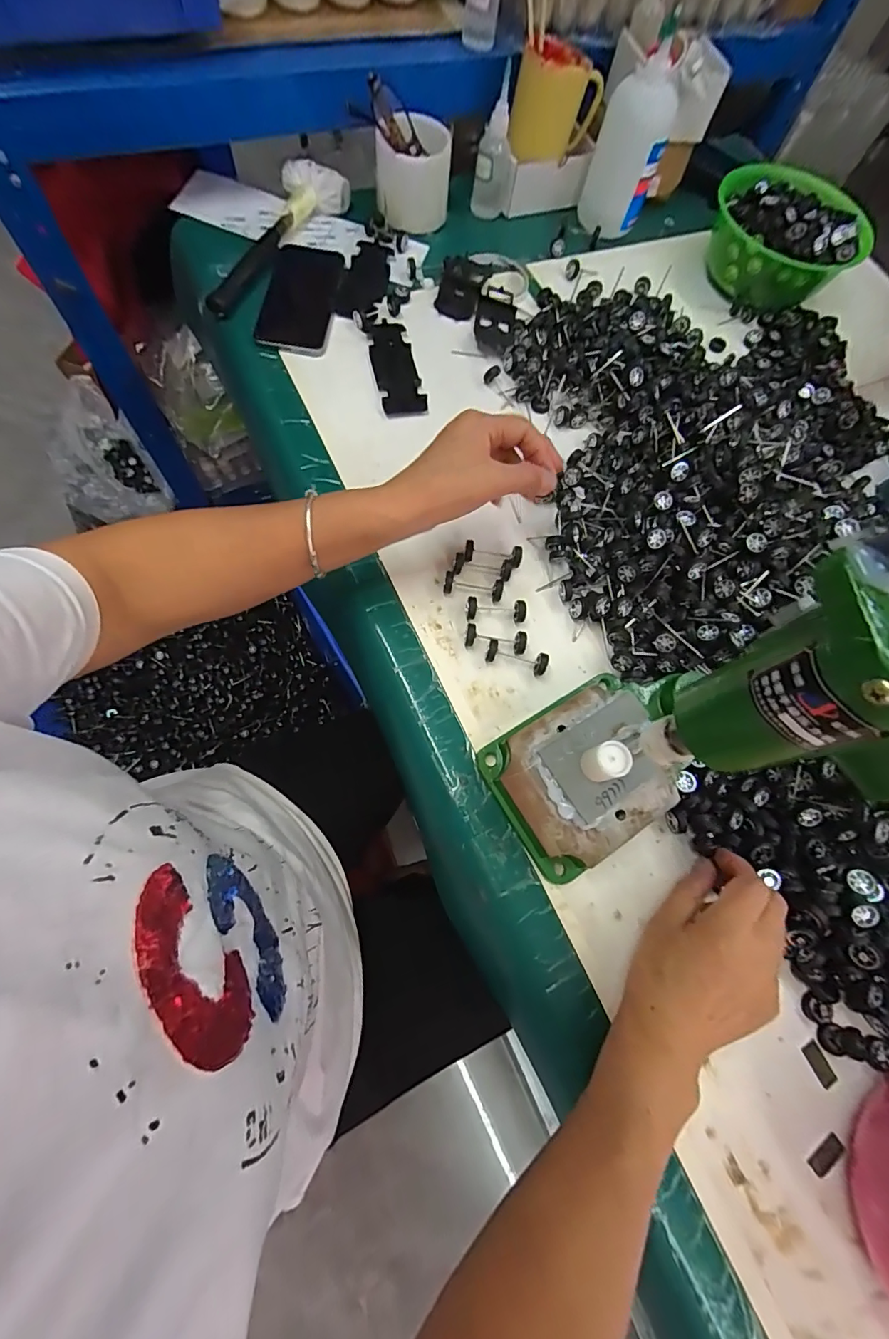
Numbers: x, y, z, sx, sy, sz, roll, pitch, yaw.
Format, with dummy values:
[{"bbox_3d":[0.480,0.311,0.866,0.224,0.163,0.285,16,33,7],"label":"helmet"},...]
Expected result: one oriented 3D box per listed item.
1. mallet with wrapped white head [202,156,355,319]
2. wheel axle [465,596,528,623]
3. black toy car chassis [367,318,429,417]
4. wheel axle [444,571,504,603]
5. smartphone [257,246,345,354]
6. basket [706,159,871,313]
[{"bbox_3d":[-0.204,-0.502,0.543,0.062,0.031,0.253,28,70,3],"label":"mallet with wrapped white head"},{"bbox_3d":[0.047,-0.053,0.418,0.054,0.013,0.019,3,71,-6],"label":"wheel axle"},{"bbox_3d":[-0.054,-0.328,0.506,0.046,0.009,0.128,-11,73,-10],"label":"black toy car chassis"},{"bbox_3d":[0.027,-0.075,0.424,0.055,0.017,0.019,6,70,-5],"label":"wheel axle"},{"bbox_3d":[-0.160,-0.418,0.525,0.071,0.015,0.161,7,70,-4],"label":"smartphone"},{"bbox_3d":[0.420,-0.543,0.593,0.148,0.075,0.151,1,72,-2],"label":"basket"}]

